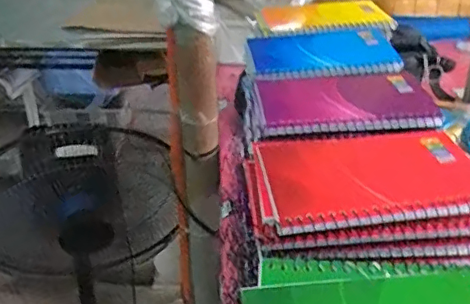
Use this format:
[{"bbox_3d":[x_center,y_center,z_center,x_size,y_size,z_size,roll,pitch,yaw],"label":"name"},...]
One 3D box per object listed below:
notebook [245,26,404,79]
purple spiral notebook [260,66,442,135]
[{"bbox_3d":[0.081,-0.094,0.519,0.141,0.011,0.092,-4,32,-4],"label":"notebook"},{"bbox_3d":[0.085,-0.044,0.443,0.131,0.010,0.100,-3,32,-1],"label":"purple spiral notebook"}]

